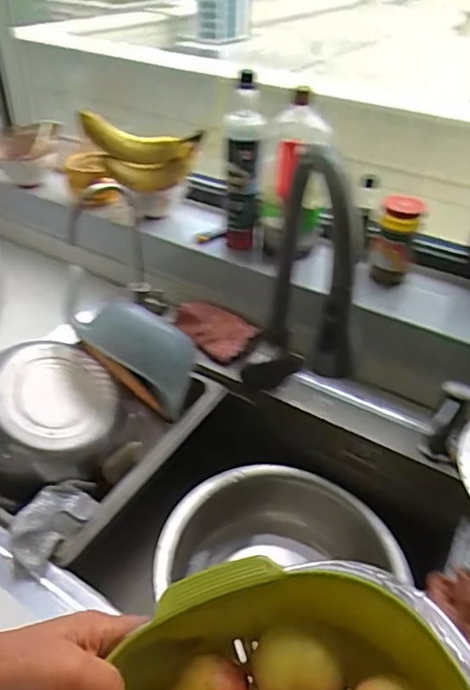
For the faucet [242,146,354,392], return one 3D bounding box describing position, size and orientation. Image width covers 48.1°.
[{"bbox_3d":[0.069,-0.057,0.624,0.100,0.330,0.268,5,39,2],"label":"faucet"}]

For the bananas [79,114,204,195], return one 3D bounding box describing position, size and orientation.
[{"bbox_3d":[-0.153,-0.323,0.903,0.204,0.141,0.082,-13,42,-20],"label":"bananas"}]

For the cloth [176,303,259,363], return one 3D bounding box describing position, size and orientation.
[{"bbox_3d":[-0.036,-0.027,0.883,0.139,0.020,0.077,32,79,28],"label":"cloth"}]

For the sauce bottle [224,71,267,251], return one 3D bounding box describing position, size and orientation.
[{"bbox_3d":[0.014,-0.283,0.850,0.061,0.262,0.069,2,39,-2],"label":"sauce bottle"}]

